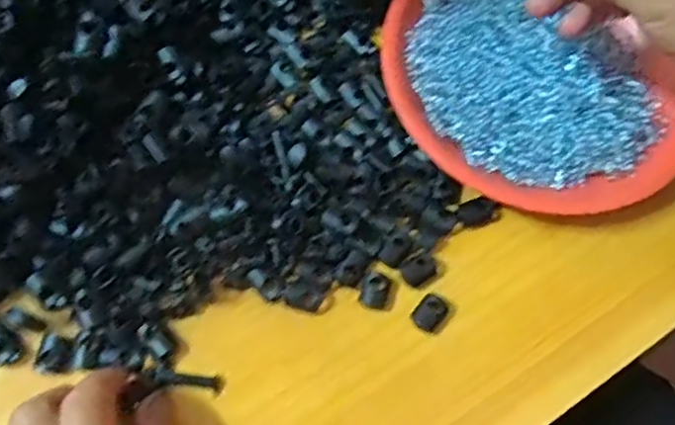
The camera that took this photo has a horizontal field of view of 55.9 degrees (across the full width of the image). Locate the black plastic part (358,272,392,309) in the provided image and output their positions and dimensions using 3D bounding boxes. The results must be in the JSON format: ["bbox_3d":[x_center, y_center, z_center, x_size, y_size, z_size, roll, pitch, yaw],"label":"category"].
[{"bbox_3d":[0.021,0.042,0.344,0.016,0.006,0.019,13,68,2],"label":"black plastic part"}]

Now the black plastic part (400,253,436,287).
[{"bbox_3d":[0.045,0.031,0.349,0.019,0.006,0.014,-28,72,-13],"label":"black plastic part"}]

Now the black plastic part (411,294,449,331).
[{"bbox_3d":[0.050,0.053,0.342,0.015,0.004,0.019,38,71,12],"label":"black plastic part"}]

